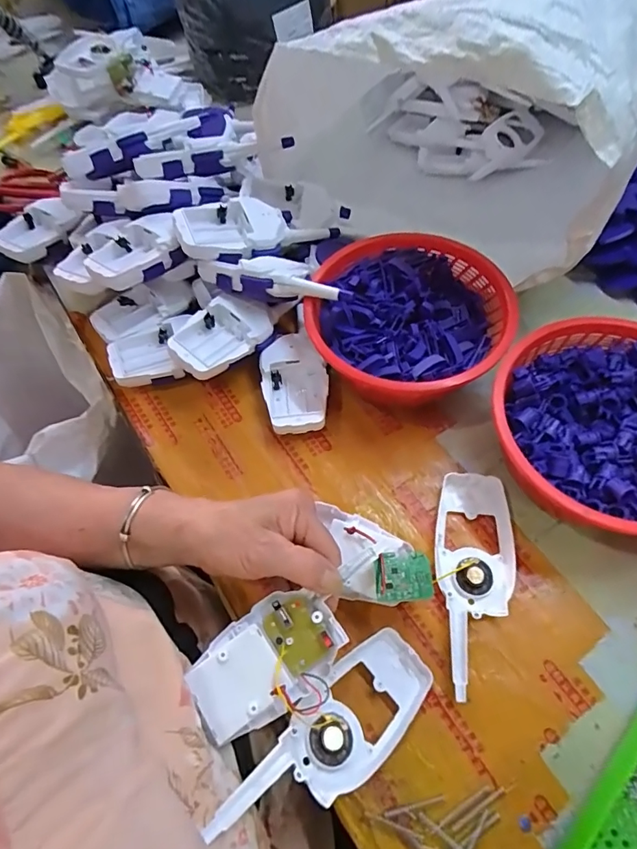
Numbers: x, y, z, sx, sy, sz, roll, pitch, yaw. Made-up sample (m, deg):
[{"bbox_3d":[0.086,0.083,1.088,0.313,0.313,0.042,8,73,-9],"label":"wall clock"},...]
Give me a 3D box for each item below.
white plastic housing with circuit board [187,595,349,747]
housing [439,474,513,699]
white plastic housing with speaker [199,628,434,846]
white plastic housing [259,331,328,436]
[{"bbox_3d":[-0.034,0.155,0.310,0.099,0.017,0.062,-30,64,-12],"label":"white plastic housing with circuit board"},{"bbox_3d":[0.123,0.119,0.370,0.058,0.014,0.164,6,62,7],"label":"housing"},{"bbox_3d":[0.008,0.197,0.298,0.164,0.016,0.058,-21,59,-38],"label":"white plastic housing with speaker"},{"bbox_3d":[-0.022,-0.038,0.458,0.060,0.032,0.102,-8,61,0],"label":"white plastic housing"}]

